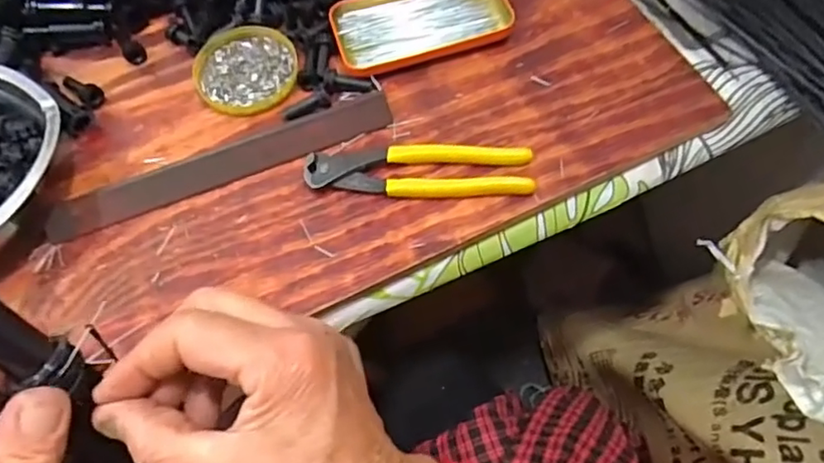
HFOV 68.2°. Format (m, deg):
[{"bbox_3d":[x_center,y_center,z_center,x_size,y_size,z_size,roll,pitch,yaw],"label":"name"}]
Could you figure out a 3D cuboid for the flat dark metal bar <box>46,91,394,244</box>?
[{"bbox_3d":[-0.140,-0.052,0.457,0.259,0.011,0.031,-21,65,-8],"label":"flat dark metal bar"}]

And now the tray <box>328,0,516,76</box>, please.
[{"bbox_3d":[0.006,-0.180,0.509,0.142,0.018,0.078,-15,64,-5],"label":"tray"}]

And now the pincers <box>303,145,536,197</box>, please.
[{"bbox_3d":[0.005,-0.044,0.443,0.162,0.013,0.040,0,64,2],"label":"pincers"}]

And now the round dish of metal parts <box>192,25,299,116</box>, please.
[{"bbox_3d":[-0.136,-0.134,0.500,0.083,0.007,0.085,-1,64,2],"label":"round dish of metal parts"}]

